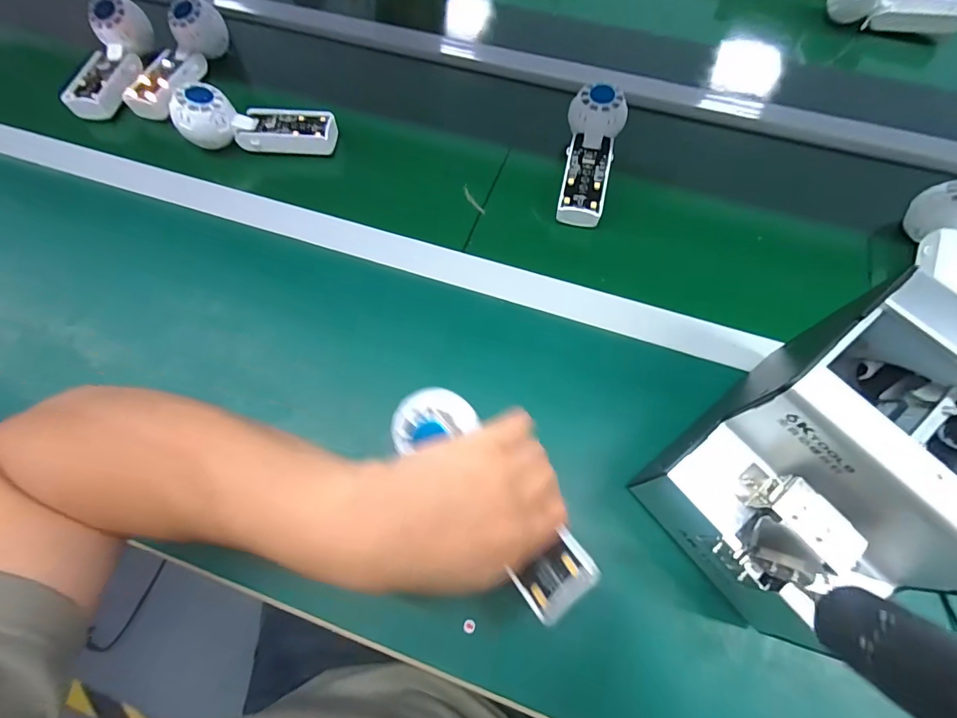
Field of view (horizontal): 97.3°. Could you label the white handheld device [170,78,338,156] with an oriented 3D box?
[{"bbox_3d":[-0.254,-0.277,0.481,0.174,0.058,0.057,-2,65,-2],"label":"white handheld device"}]

